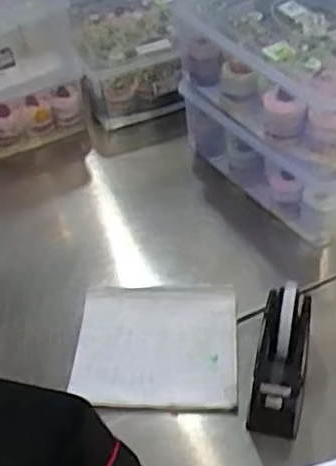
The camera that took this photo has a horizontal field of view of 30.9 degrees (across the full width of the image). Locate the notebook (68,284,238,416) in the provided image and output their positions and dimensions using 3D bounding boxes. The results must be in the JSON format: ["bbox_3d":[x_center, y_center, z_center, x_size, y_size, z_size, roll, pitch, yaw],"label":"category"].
[{"bbox_3d":[-0.014,0.141,0.773,0.199,0.019,0.180,0,44,6],"label":"notebook"}]

